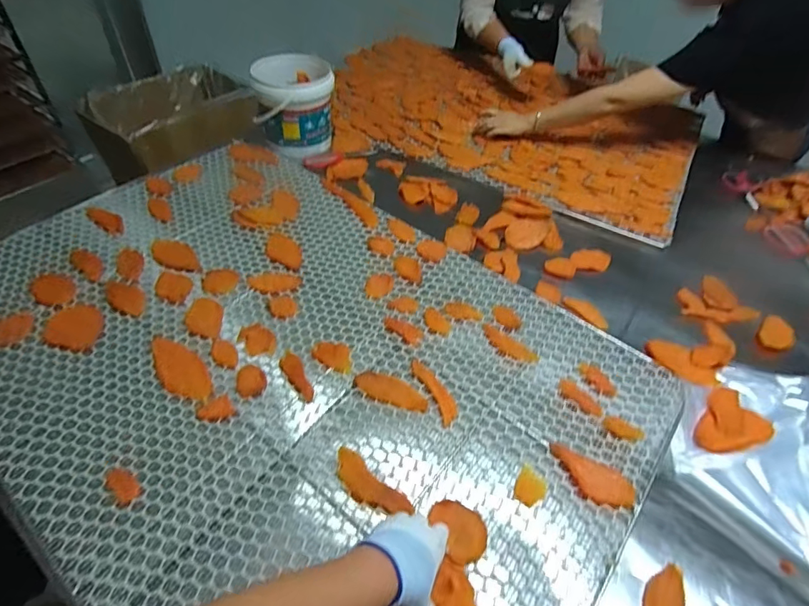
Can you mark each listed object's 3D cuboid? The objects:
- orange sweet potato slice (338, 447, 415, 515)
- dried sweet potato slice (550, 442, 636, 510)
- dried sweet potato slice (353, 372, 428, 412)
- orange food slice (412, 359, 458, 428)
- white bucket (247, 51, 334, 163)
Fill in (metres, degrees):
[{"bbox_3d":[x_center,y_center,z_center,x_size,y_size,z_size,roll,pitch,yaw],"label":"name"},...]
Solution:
[{"bbox_3d":[-0.050,0.251,0.621,0.127,0.005,0.045,34,55,24],"label":"orange sweet potato slice"},{"bbox_3d":[0.257,0.243,0.628,0.118,0.014,0.056,22,51,16],"label":"dried sweet potato slice"},{"bbox_3d":[-0.020,0.137,0.712,0.119,0.008,0.045,18,50,12],"label":"dried sweet potato slice"},{"bbox_3d":[0.048,0.135,0.713,0.032,0.004,0.121,-19,52,-19],"label":"orange food slice"},{"bbox_3d":[-0.272,-0.494,1.143,0.193,0.182,0.195,-5,49,-8],"label":"white bucket"}]

